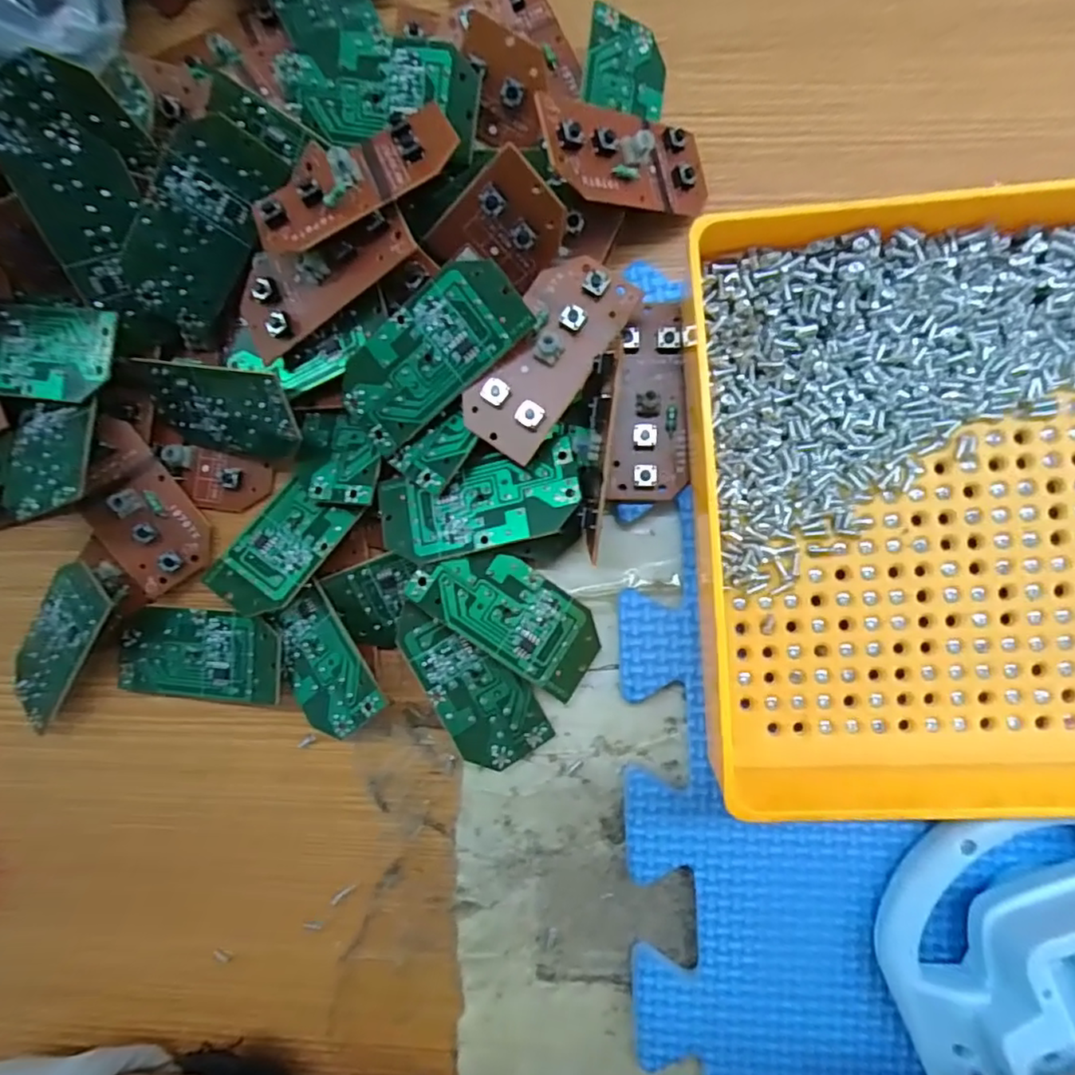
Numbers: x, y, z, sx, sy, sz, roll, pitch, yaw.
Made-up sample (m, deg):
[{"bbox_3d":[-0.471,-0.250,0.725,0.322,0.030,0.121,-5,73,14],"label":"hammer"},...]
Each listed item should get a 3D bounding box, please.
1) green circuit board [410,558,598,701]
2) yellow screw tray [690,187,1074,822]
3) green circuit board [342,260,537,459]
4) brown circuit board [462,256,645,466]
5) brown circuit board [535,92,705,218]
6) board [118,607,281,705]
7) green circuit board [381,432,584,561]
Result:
[{"bbox_3d":[-0.007,0.023,0.190,0.059,0.004,0.028,36,77,-10],"label":"green circuit board"},{"bbox_3d":[0.168,-0.011,0.160,0.250,0.035,0.158,-3,89,6],"label":"yellow screw tray"},{"bbox_3d":[-0.031,-0.053,0.179,0.059,0.011,0.028,-41,86,6],"label":"green circuit board"},{"bbox_3d":[0.002,-0.053,0.177,0.028,0.007,0.060,34,94,5],"label":"brown circuit board"},{"bbox_3d":[0.030,-0.111,0.180,0.061,0.008,0.028,-9,90,-33],"label":"brown circuit board"},{"bbox_3d":[-0.111,0.038,0.203,0.060,0.007,0.029,0,90,6],"label":"board"},{"bbox_3d":[-0.018,-0.010,0.184,0.060,0.005,0.027,-13,89,7],"label":"green circuit board"}]

